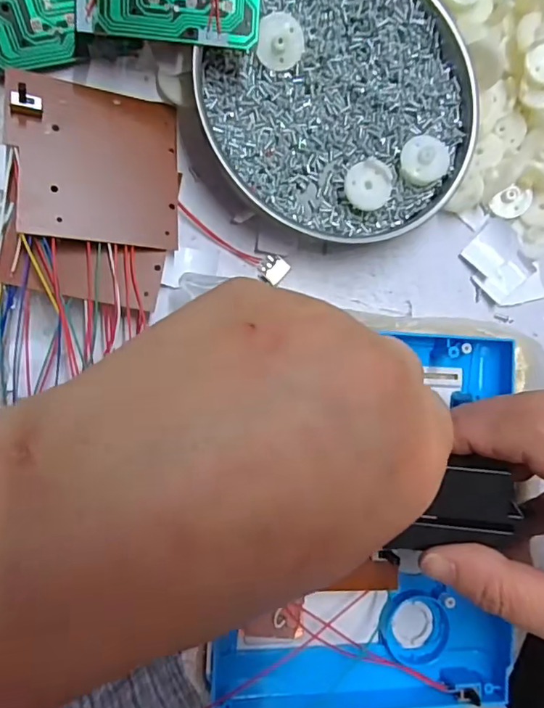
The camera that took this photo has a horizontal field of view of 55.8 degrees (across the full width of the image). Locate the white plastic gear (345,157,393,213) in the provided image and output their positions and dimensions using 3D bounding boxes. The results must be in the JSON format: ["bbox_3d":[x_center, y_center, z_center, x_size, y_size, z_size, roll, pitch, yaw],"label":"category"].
[{"bbox_3d":[0.046,-0.081,0.248,0.022,0.007,0.023,0,91,-9],"label":"white plastic gear"}]

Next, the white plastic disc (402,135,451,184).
[{"bbox_3d":[0.075,-0.095,0.249,0.024,0.008,0.022,0,91,-9],"label":"white plastic disc"}]

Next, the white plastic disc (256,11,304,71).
[{"bbox_3d":[0.005,-0.147,0.240,0.021,0.006,0.025,13,89,-9],"label":"white plastic disc"}]

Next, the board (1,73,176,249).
[{"bbox_3d":[-0.078,-0.085,0.230,0.072,0.004,0.071,2,82,-25],"label":"board"}]

